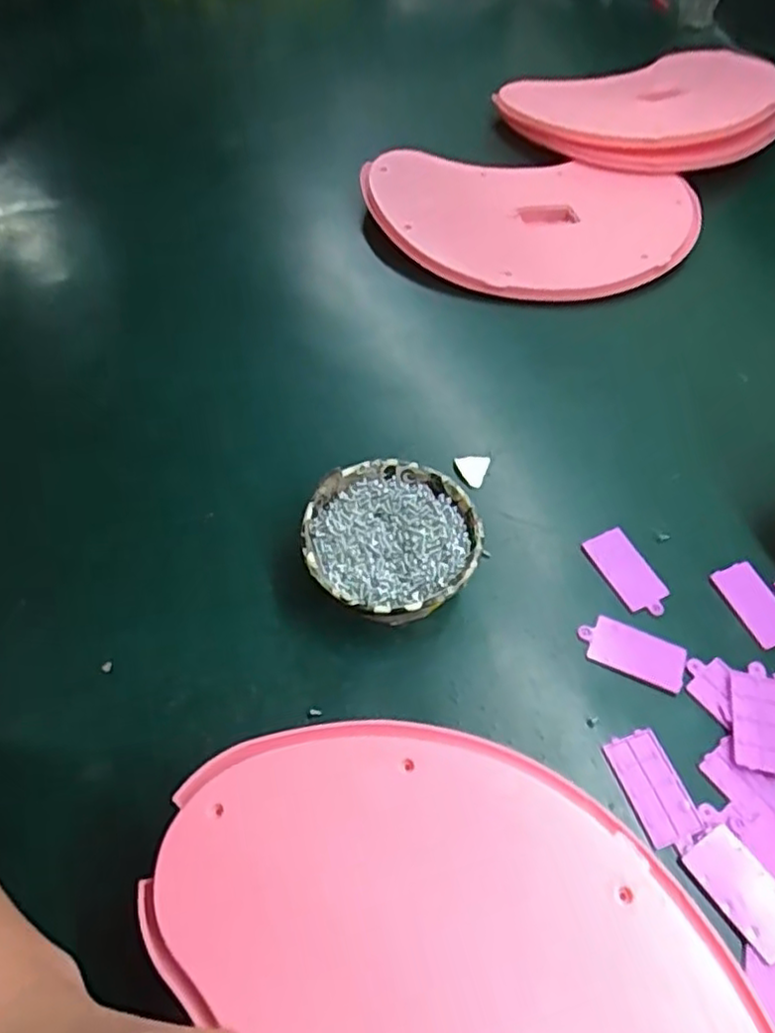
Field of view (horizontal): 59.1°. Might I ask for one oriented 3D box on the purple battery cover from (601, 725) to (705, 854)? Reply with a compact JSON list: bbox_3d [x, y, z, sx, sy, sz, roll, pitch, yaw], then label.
[{"bbox_3d":[0.154,0.157,0.394,0.035,0.004,0.065,-12,57,-11],"label":"purple battery cover"}]

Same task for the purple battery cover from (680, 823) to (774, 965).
[{"bbox_3d":[0.192,0.200,0.362,0.034,0.004,0.066,-27,61,-20],"label":"purple battery cover"}]

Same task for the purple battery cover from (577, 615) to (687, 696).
[{"bbox_3d":[0.159,0.087,0.442,0.068,0.004,0.034,22,57,12],"label":"purple battery cover"}]

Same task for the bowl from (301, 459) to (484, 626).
[{"bbox_3d":[0.002,0.020,0.458,0.110,0.042,0.109,1,55,-2],"label":"bowl"}]

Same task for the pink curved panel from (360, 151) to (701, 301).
[{"bbox_3d":[0.152,-0.297,0.679,0.333,0.042,0.197,-7,56,-8],"label":"pink curved panel"}]

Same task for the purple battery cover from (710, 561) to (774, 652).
[{"bbox_3d":[0.253,0.063,0.465,0.033,0.004,0.067,-16,58,-14],"label":"purple battery cover"}]

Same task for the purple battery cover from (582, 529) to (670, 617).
[{"bbox_3d":[0.168,0.038,0.476,0.035,0.004,0.067,-21,59,-16],"label":"purple battery cover"}]

